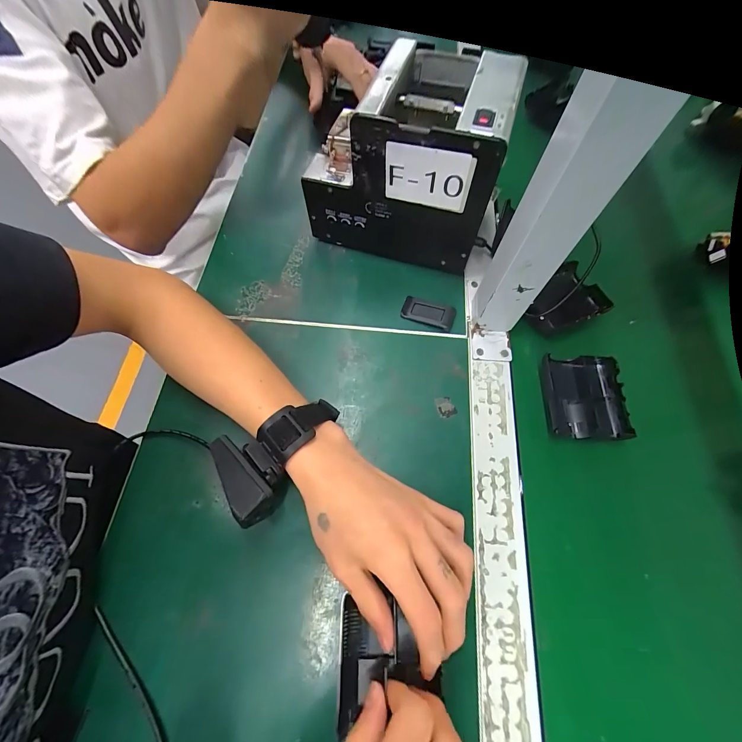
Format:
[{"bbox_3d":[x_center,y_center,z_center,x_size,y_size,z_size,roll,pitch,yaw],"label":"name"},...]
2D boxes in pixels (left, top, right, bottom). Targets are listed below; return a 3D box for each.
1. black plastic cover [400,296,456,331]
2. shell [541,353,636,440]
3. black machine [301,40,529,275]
[{"bbox_3d":[0.062,-0.062,0.357,0.055,0.007,0.030,20,67,8],"label":"black plastic cover"},{"bbox_3d":[0.199,0.024,0.311,0.061,0.025,0.077,1,65,0],"label":"shell"},{"bbox_3d":[0.033,-0.216,0.350,0.182,0.150,0.134,13,66,6],"label":"black machine"}]

